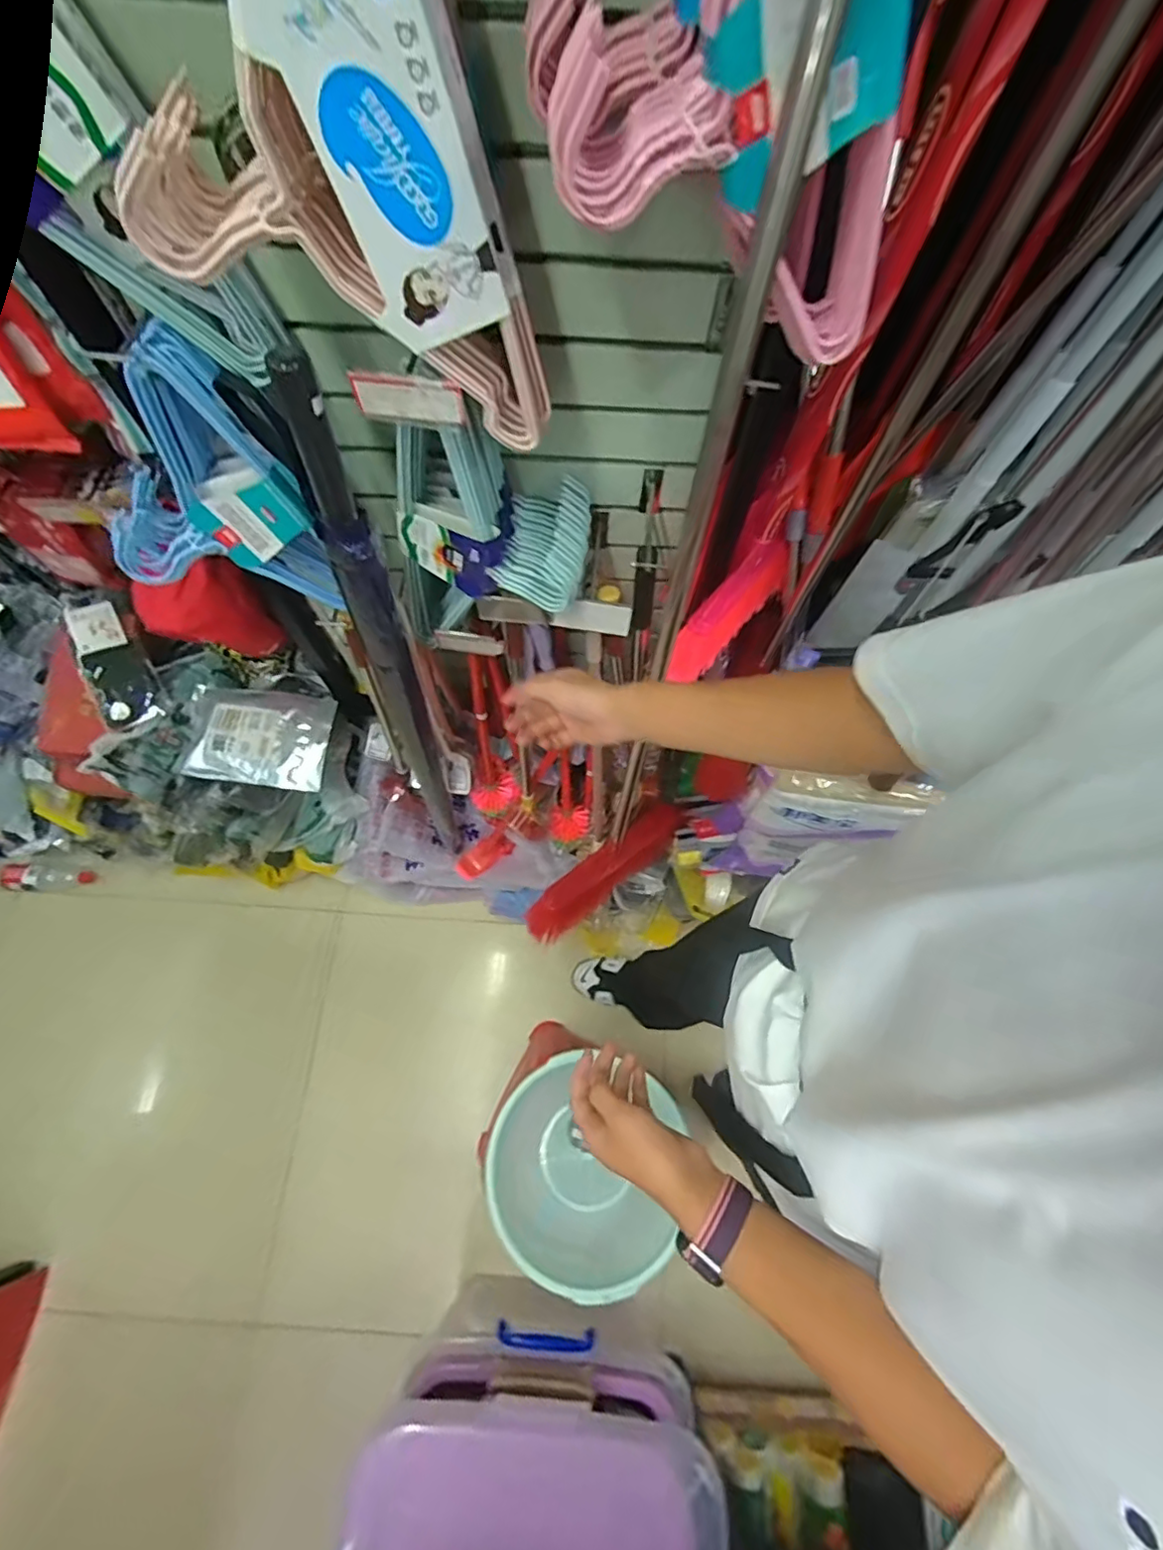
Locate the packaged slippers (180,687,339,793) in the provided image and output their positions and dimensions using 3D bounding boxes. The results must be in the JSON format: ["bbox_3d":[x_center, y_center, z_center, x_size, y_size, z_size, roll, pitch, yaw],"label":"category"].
[{"bbox_3d":[-0.598,-0.074,1.089,0.243,0.053,0.178,8,67,2],"label":"packaged slippers"}]

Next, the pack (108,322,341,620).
[{"bbox_3d":[-0.401,-0.293,0.608,0.202,0.264,0.084,-10,68,-6],"label":"pack"}]

